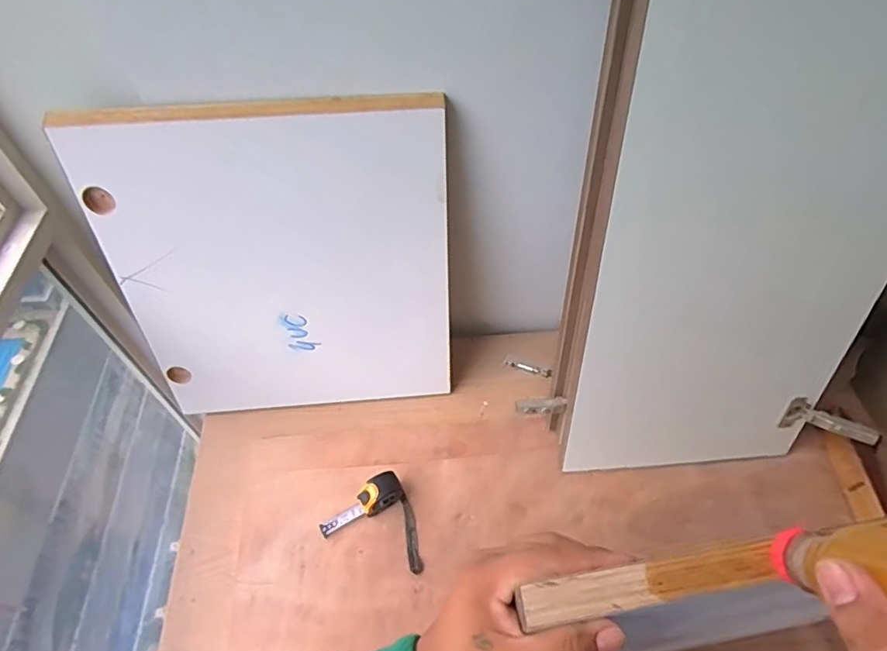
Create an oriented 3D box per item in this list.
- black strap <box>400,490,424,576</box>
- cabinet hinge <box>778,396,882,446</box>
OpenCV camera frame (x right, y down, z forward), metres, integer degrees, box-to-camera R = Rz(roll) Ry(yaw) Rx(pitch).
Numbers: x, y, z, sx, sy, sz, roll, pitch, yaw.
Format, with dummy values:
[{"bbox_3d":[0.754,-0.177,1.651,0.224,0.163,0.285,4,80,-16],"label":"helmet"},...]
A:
[{"bbox_3d":[-0.046,0.291,0.747,0.018,0.004,0.104,-13,61,-6],"label":"black strap"},{"bbox_3d":[0.528,0.130,0.728,0.106,0.055,0.031,18,55,32],"label":"cabinet hinge"}]

